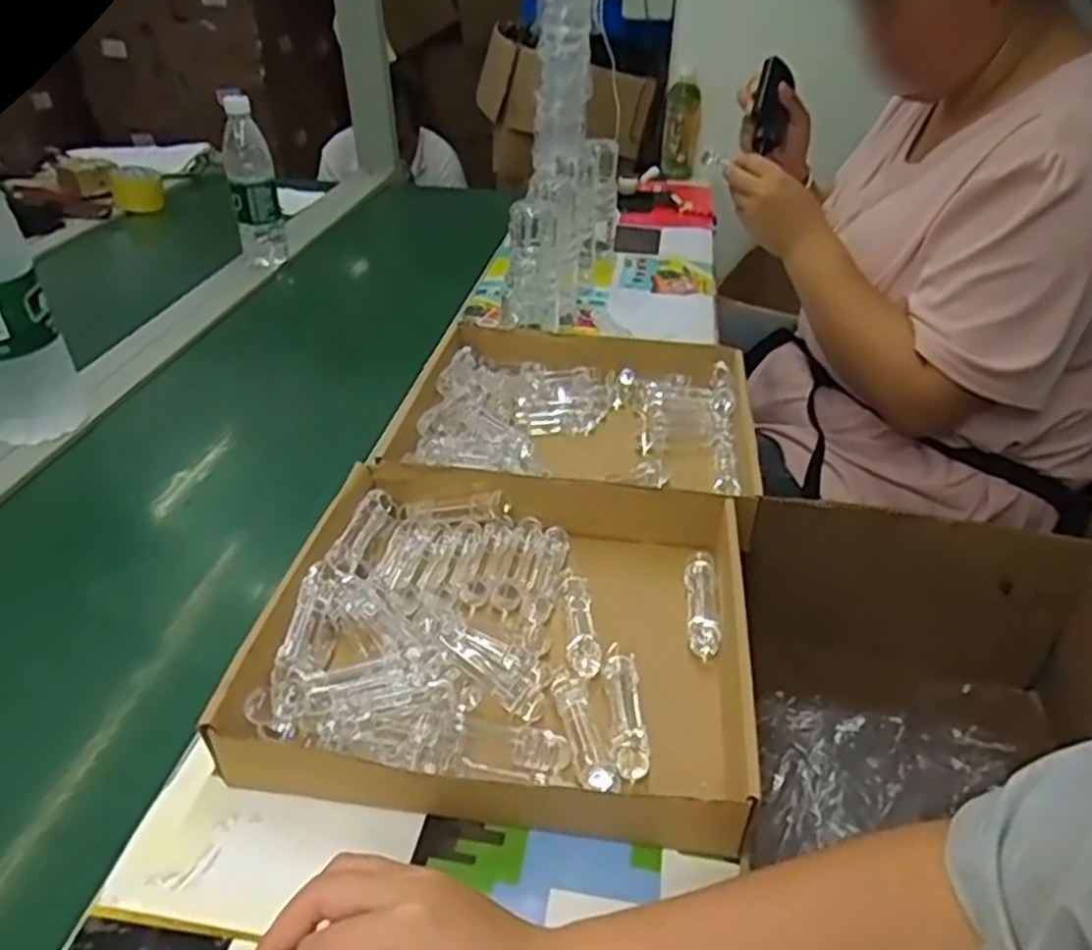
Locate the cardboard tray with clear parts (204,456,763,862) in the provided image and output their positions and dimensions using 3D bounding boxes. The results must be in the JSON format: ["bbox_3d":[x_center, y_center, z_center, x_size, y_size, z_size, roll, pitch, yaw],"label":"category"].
[{"bbox_3d":[-0.023,0.102,0.535,0.308,0.055,0.272,5,35,6],"label":"cardboard tray with clear parts"}]

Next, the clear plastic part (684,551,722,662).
[{"bbox_3d":[0.114,0.095,0.569,0.020,0.030,0.087,3,35,3],"label":"clear plastic part"}]

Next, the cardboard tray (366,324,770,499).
[{"bbox_3d":[0.035,-0.056,0.778,0.325,0.056,0.296,6,36,7],"label":"cardboard tray"}]

